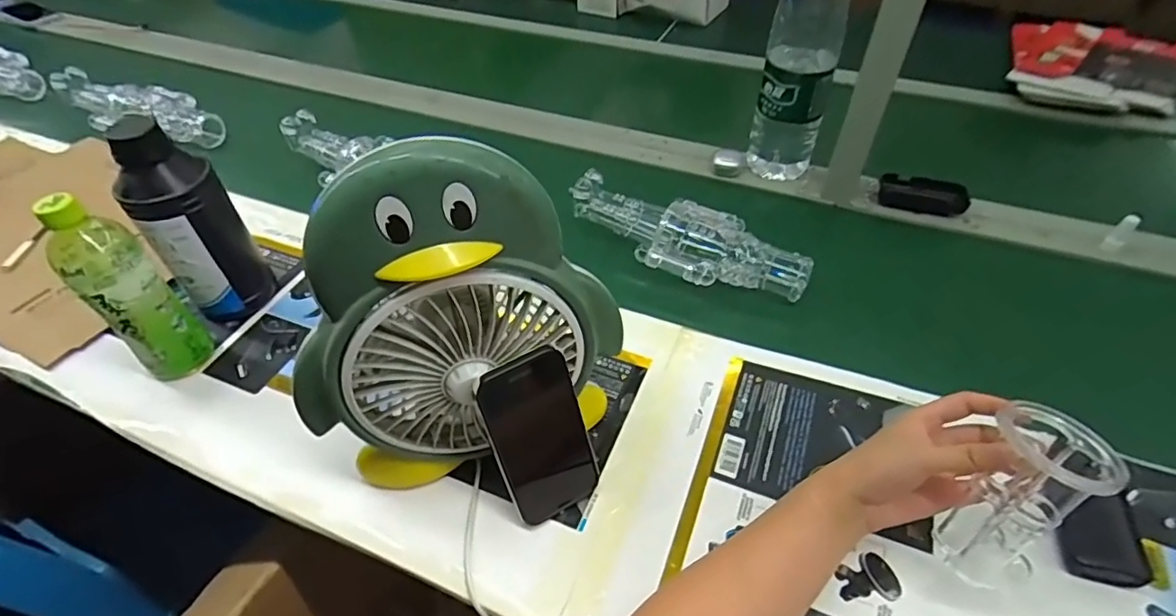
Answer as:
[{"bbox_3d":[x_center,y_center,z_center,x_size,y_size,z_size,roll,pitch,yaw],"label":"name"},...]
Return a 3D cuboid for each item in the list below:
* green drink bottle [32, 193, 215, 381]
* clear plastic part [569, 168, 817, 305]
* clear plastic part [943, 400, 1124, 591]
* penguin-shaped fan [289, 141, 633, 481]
[{"bbox_3d":[-0.437,-0.018,0.553,0.055,0.203,0.065,35,57,28],"label":"green drink bottle"},{"bbox_3d":[0.122,-0.085,0.712,0.290,0.075,0.119,30,55,25],"label":"clear plastic part"},{"bbox_3d":[0.289,0.132,0.388,0.057,0.132,0.068,17,35,13],"label":"clear plastic part"},{"bbox_3d":[-0.094,0.026,0.450,0.252,0.290,0.085,-23,49,-18],"label":"penguin-shaped fan"}]

